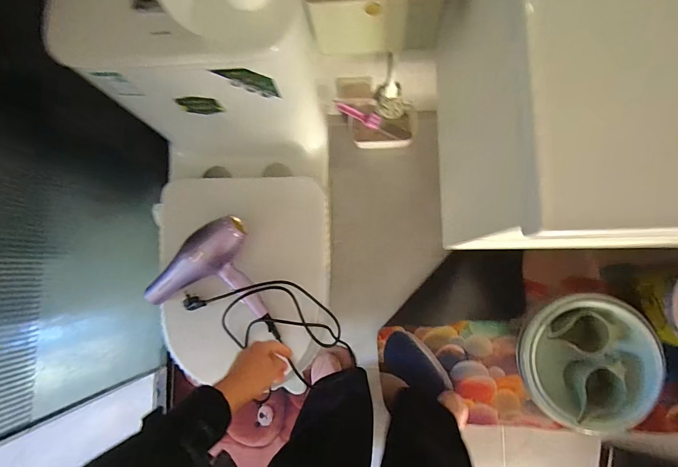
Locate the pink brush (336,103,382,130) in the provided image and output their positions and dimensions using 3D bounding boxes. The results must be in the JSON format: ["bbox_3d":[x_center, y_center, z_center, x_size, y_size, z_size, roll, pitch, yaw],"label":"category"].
[{"bbox_3d":[0.063,-0.382,1.170,0.148,0.049,0.039,22,88,7],"label":"pink brush"}]

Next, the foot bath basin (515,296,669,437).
[{"bbox_3d":[0.691,0.364,1.013,0.400,0.147,0.350,36,89,8],"label":"foot bath basin"}]

